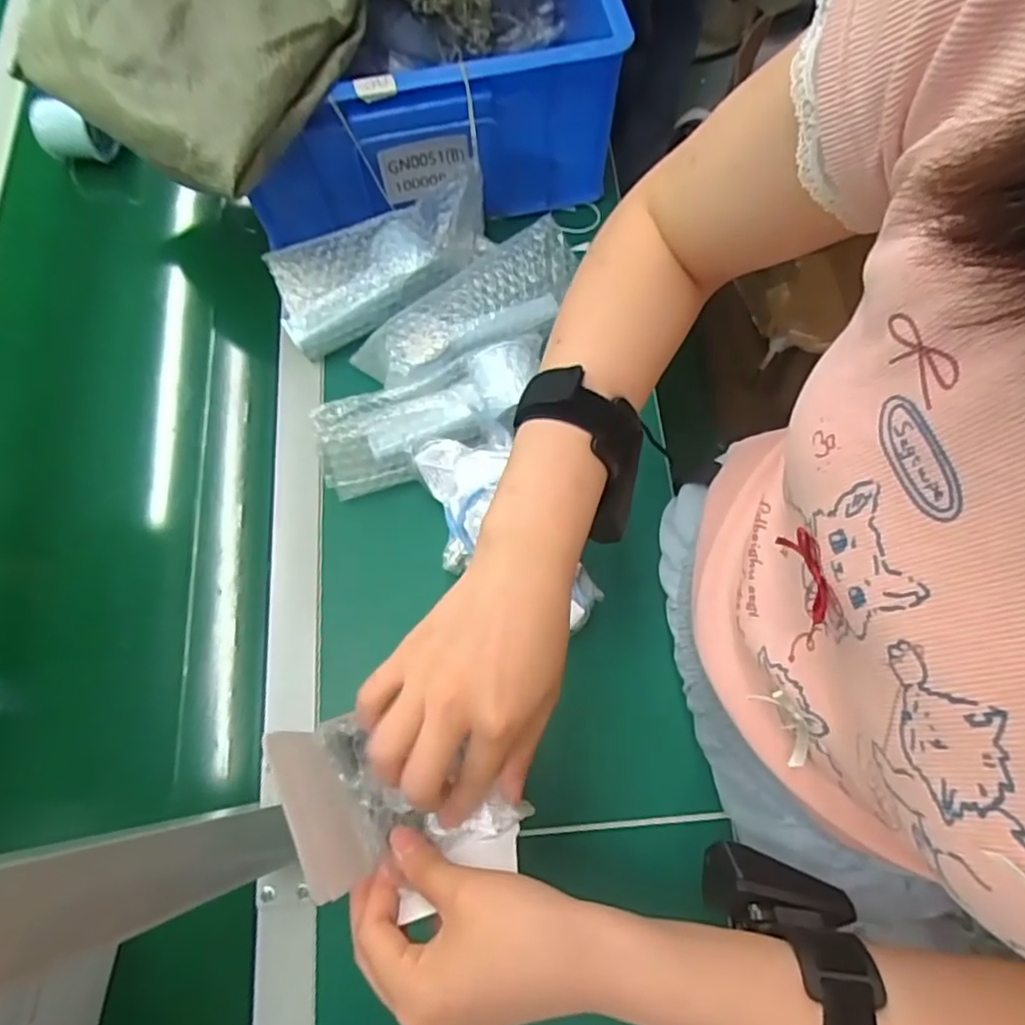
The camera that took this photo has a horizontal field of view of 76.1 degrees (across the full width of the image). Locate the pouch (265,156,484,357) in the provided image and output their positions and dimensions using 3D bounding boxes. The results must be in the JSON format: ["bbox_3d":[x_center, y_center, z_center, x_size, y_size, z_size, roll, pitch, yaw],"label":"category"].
[{"bbox_3d":[-0.113,-0.222,0.578,0.202,0.063,0.082,-25,72,-7],"label":"pouch"}]

